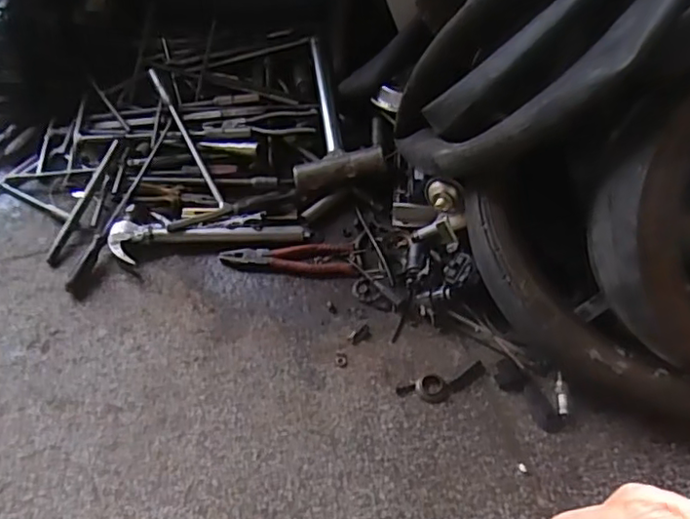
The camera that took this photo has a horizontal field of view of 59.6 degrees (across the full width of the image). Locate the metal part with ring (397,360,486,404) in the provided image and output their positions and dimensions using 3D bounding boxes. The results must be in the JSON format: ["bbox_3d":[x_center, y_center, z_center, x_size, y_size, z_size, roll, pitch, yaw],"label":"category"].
[{"bbox_3d":[0.127,0.158,0.762,0.119,0.014,0.034,-14,53,-13],"label":"metal part with ring"}]

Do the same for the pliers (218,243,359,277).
[{"bbox_3d":[-0.081,-0.003,0.888,0.195,0.011,0.056,3,51,0],"label":"pliers"}]

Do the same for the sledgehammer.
[{"bbox_3d":[-0.032,-0.251,1.029,0.138,0.079,0.319,-7,50,-6],"label":"sledgehammer"}]

